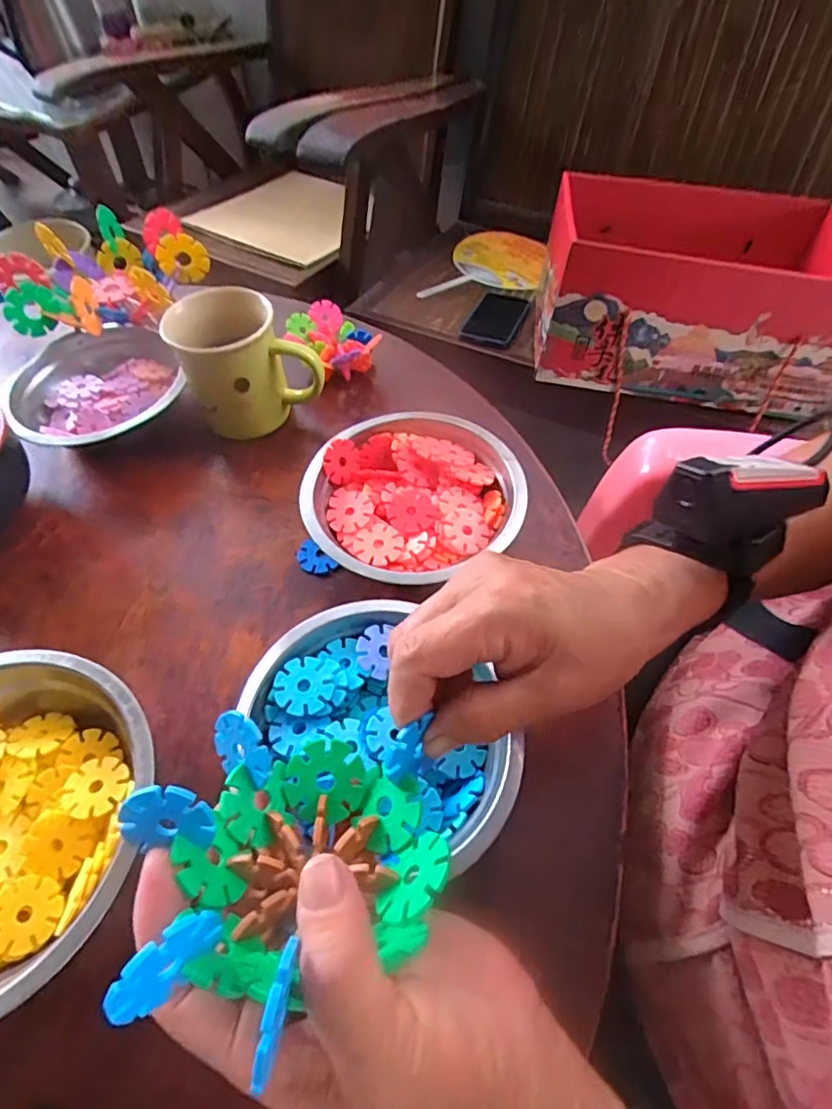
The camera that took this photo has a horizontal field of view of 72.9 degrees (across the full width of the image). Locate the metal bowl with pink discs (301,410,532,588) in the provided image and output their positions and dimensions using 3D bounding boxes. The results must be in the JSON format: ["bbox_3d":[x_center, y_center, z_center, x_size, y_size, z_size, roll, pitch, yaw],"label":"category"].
[{"bbox_3d":[-0.004,-0.034,0.390,0.141,0.044,0.133,0,56,0],"label":"metal bowl with pink discs"}]

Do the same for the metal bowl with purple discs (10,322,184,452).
[{"bbox_3d":[-0.259,-0.133,0.471,0.134,0.042,0.129,-14,57,-8],"label":"metal bowl with purple discs"}]

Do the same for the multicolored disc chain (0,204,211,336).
[{"bbox_3d":[-0.280,-0.251,0.505,0.163,0.048,0.145,-28,60,-17],"label":"multicolored disc chain"}]

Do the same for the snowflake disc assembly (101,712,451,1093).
[{"bbox_3d":[-0.045,0.101,0.188,0.103,0.061,0.089,9,57,7],"label":"snowflake disc assembly"}]

